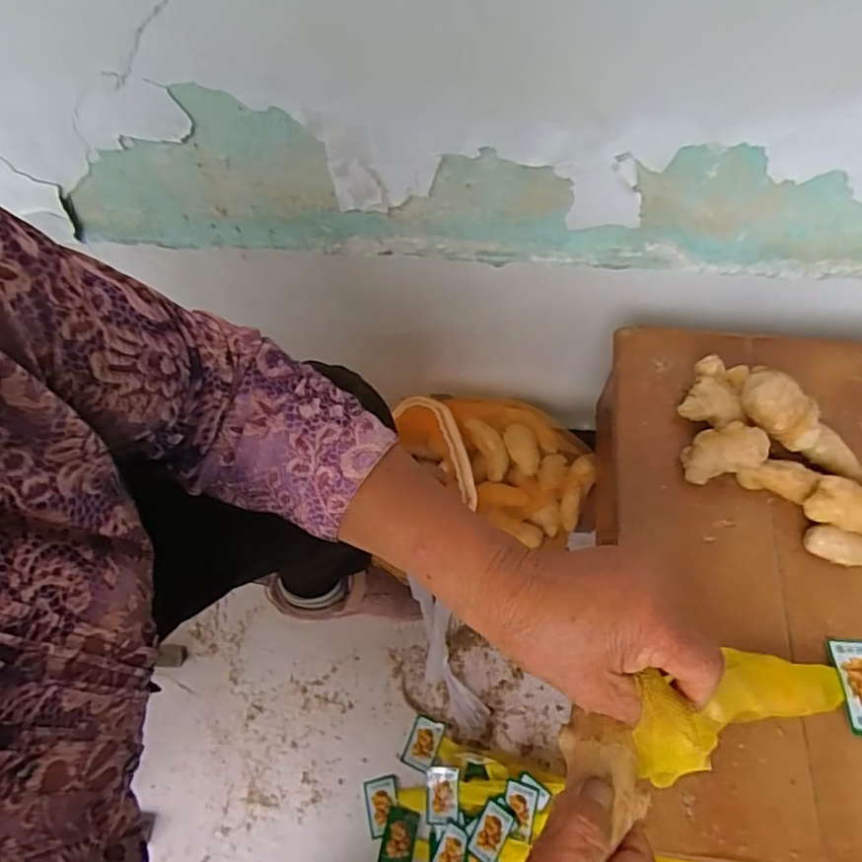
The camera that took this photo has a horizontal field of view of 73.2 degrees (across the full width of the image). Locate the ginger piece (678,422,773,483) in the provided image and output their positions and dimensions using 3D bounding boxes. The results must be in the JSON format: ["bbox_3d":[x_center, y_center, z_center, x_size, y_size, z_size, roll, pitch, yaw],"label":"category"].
[{"bbox_3d":[0.228,0.016,0.452,0.062,0.027,0.037,-28,53,33],"label":"ginger piece"}]

